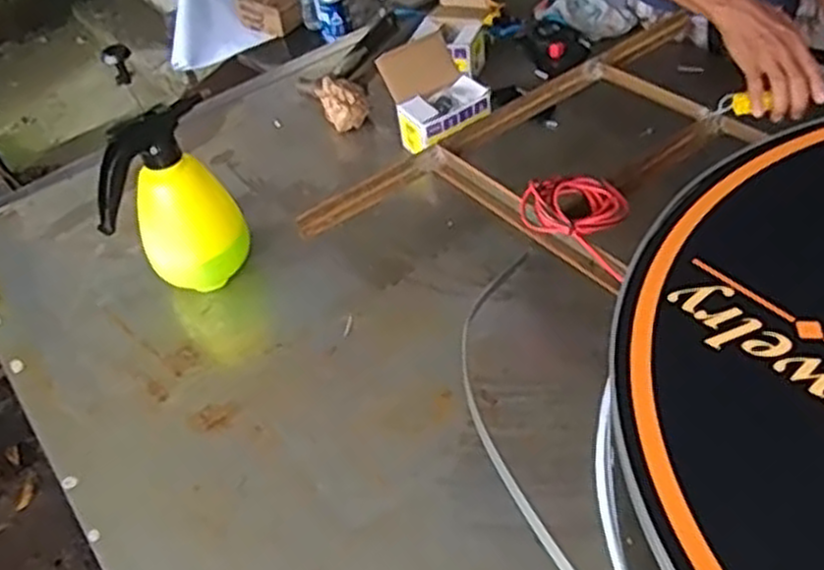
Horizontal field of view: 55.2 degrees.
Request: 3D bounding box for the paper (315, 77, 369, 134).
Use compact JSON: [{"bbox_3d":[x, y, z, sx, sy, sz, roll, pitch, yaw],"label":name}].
[{"bbox_3d":[-0.114,-0.308,1.350,0.081,0.072,0.070,-14,45,-5],"label":"paper"}]

